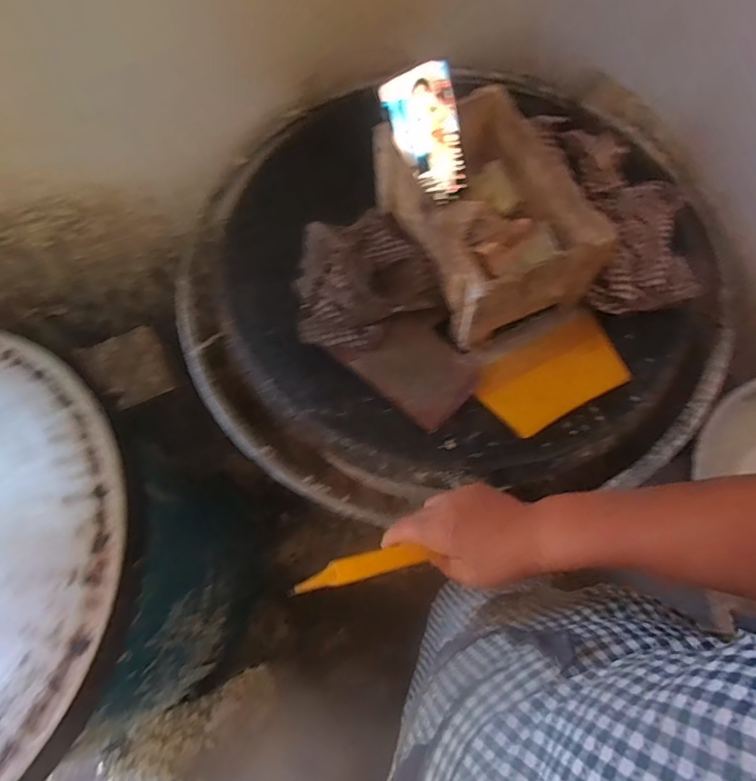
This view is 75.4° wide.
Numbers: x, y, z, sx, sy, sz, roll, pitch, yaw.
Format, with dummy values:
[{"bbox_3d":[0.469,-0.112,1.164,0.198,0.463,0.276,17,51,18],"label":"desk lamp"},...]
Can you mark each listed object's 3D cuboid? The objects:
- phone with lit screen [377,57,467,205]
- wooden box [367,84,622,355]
[{"bbox_3d":[0.062,-0.294,0.579,0.081,0.153,0.010,-30,44,-2],"label":"phone with lit screen"},{"bbox_3d":[0.122,-0.213,0.578,0.166,0.104,0.258,-21,69,-7],"label":"wooden box"}]

